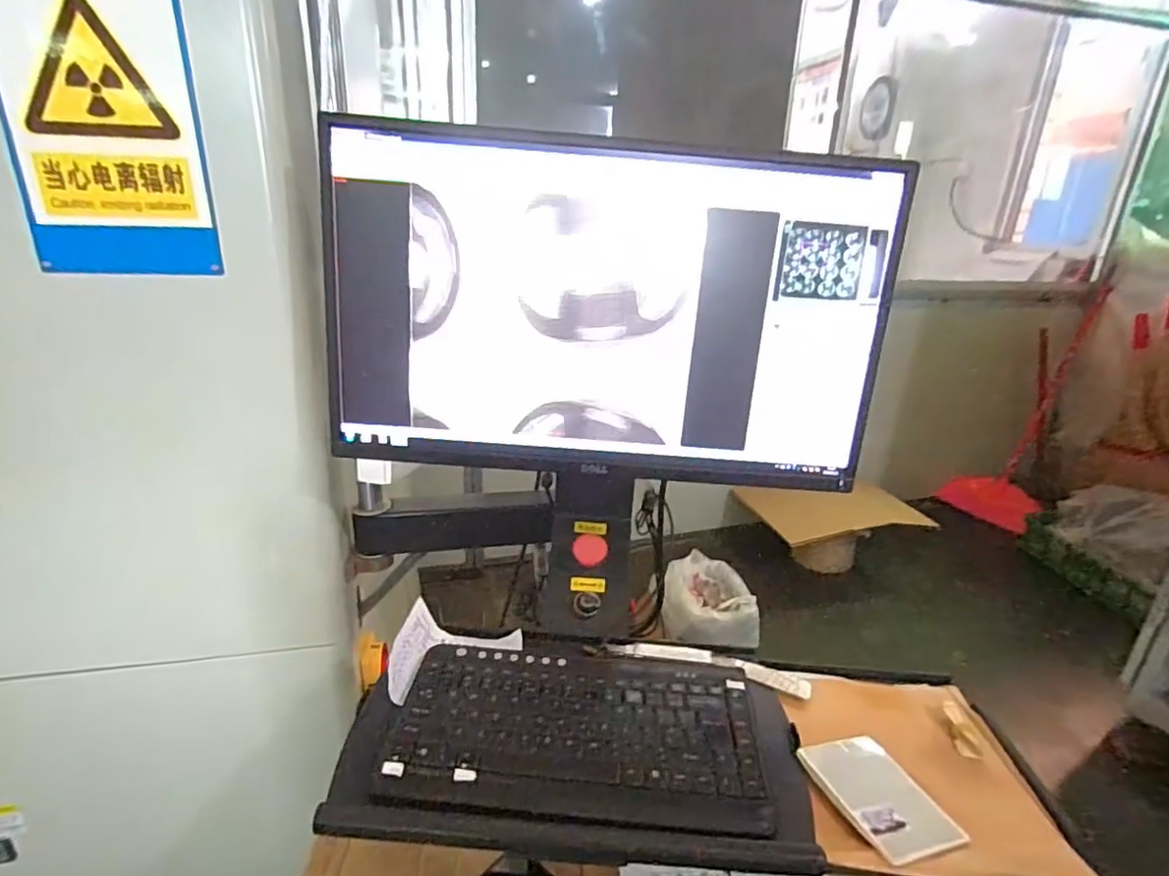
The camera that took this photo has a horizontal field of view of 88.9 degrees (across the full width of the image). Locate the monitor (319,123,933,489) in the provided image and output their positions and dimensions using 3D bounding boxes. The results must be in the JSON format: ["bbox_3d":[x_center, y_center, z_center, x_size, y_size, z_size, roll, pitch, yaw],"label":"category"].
[{"bbox_3d":[0.023,-0.124,0.610,0.550,0.313,0.077,3,21,0],"label":"monitor"}]

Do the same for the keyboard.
[{"bbox_3d":[-0.005,0.253,0.526,0.311,0.025,0.161,4,21,2],"label":"keyboard"}]

